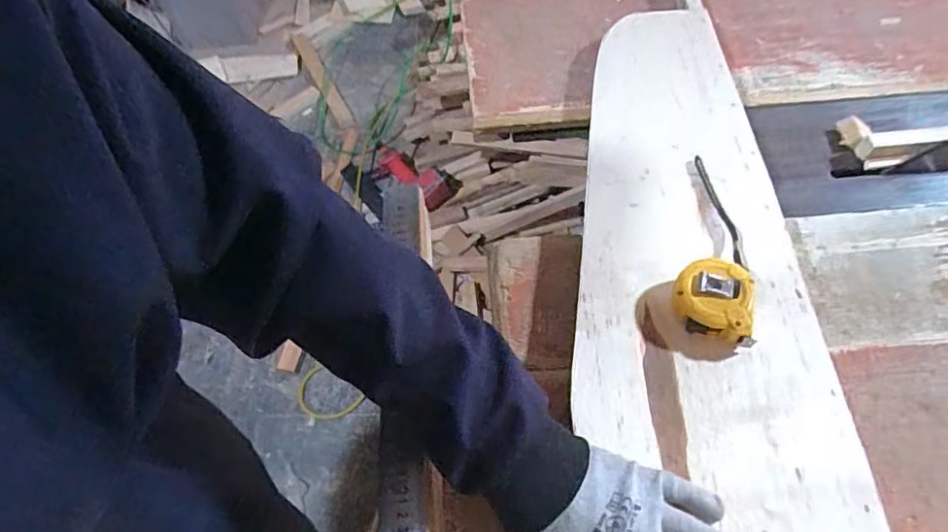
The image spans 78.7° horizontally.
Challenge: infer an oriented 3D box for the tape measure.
[{"bbox_3d":[0.207,0.031,0.493,0.071,0.039,0.061,18,62,15],"label":"tape measure"}]

